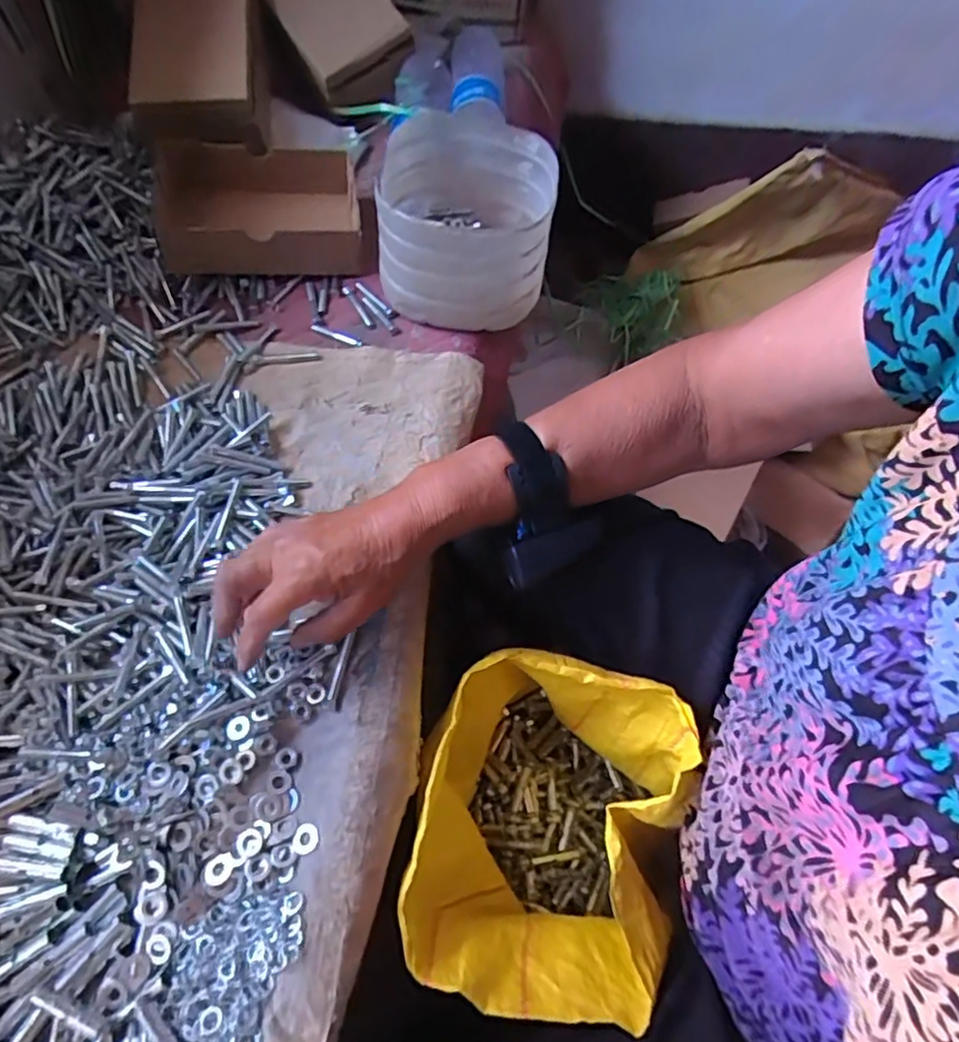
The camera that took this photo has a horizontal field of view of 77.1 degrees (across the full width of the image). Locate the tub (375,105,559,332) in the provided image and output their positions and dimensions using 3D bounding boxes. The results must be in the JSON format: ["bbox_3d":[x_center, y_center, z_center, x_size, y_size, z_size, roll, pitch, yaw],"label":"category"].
[{"bbox_3d":[-0.012,-0.278,0.557,0.147,0.108,0.171,5,63,5],"label":"tub"}]

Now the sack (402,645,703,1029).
[{"bbox_3d":[0.065,0.252,0.498,0.204,0.266,0.218,-1,63,2],"label":"sack"}]

